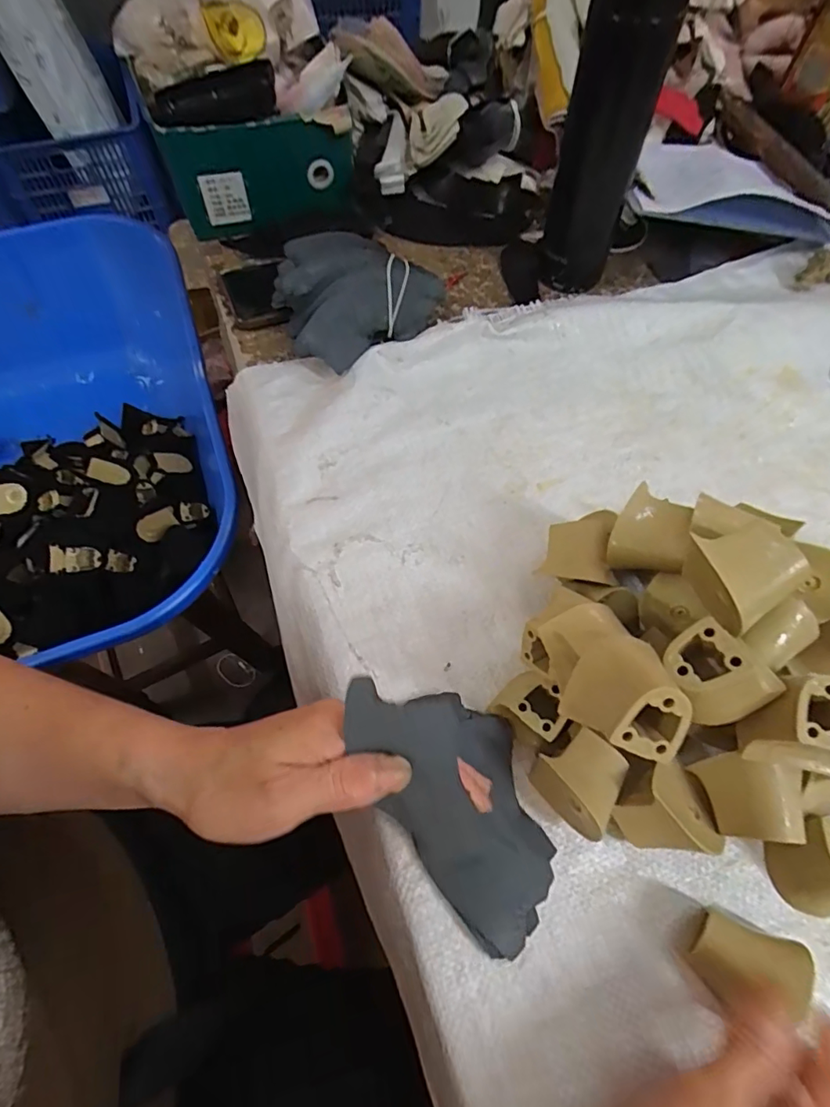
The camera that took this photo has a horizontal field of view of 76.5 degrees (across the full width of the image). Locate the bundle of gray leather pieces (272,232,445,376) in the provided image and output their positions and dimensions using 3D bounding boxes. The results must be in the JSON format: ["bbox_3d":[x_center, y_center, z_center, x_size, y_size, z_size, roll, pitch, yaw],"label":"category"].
[{"bbox_3d":[-0.057,-0.224,0.448,0.133,0.059,0.117,-31,66,-16],"label":"bundle of gray leather pieces"}]

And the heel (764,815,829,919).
[{"bbox_3d":[0.207,0.159,0.267,0.043,0.037,0.043,4,62,1],"label":"heel"}]

